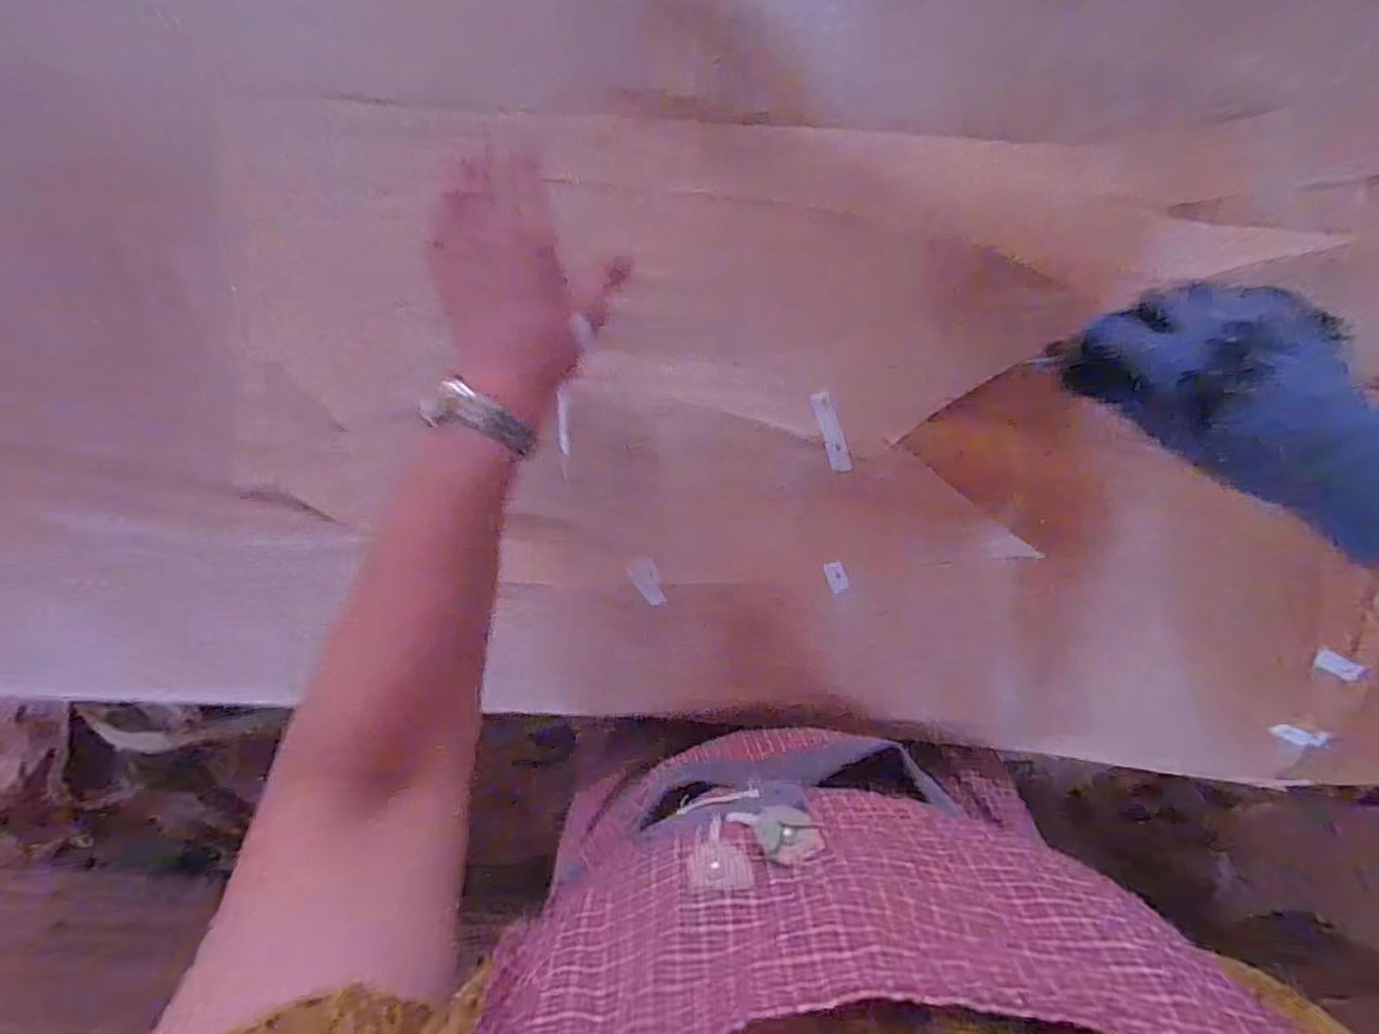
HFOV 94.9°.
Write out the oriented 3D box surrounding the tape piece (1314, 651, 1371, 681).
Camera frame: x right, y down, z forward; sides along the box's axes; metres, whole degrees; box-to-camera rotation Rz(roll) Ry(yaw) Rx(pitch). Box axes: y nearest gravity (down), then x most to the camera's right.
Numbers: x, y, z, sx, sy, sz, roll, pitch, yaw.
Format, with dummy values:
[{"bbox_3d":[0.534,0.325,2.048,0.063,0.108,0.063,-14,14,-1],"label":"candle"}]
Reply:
[{"bbox_3d":[0.498,0.115,0.484,0.043,0.004,0.015,23,116,0],"label":"tape piece"}]

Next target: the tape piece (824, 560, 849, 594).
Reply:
[{"bbox_3d":[0.112,0.046,0.482,0.014,0.004,0.024,-21,98,5],"label":"tape piece"}]

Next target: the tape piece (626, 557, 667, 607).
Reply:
[{"bbox_3d":[-0.030,0.050,0.485,0.019,0.004,0.039,-29,98,6],"label":"tape piece"}]

